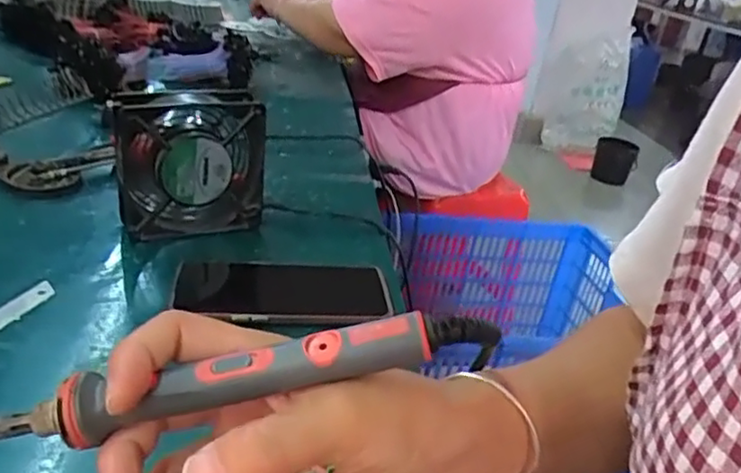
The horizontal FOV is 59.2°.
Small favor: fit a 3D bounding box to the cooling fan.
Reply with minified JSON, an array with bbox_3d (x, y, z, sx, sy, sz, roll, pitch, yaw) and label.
[{"bbox_3d":[-0.159,-0.065,0.579,0.123,0.126,0.042,-8,30,-26],"label":"cooling fan"}]

